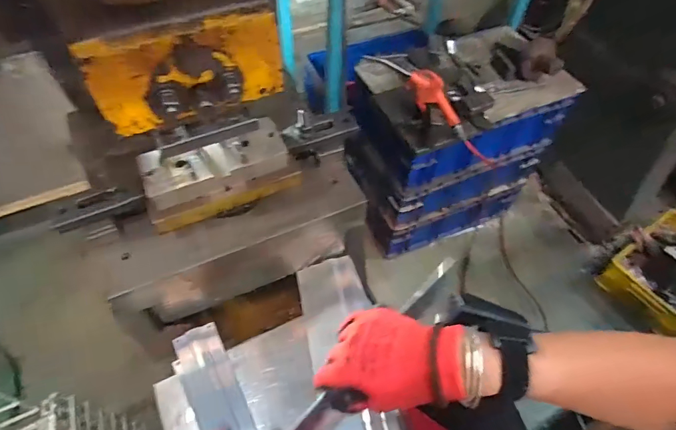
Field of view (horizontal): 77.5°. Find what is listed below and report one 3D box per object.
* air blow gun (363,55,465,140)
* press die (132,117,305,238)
[{"bbox_3d":[0.180,-0.245,0.842,0.271,0.074,0.029,38,55,-19],"label":"air blow gun"},{"bbox_3d":[-0.165,-0.060,0.584,0.204,0.070,0.087,-23,58,-16],"label":"press die"}]

